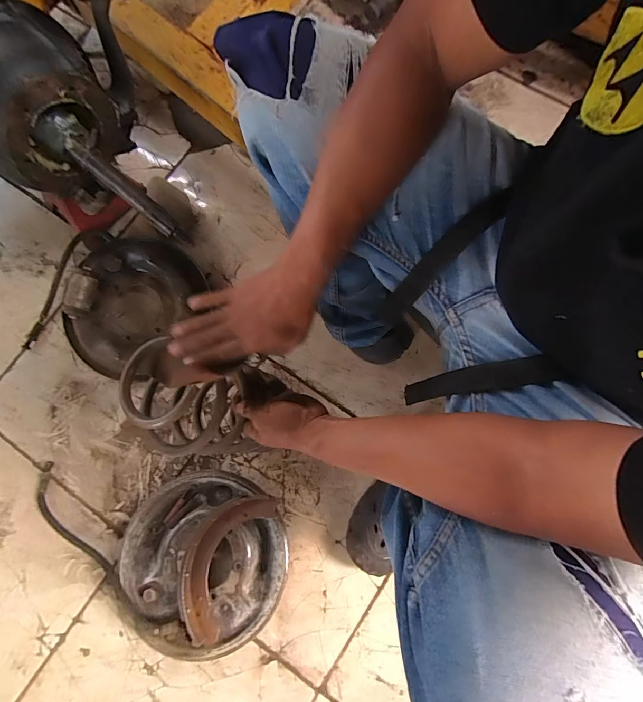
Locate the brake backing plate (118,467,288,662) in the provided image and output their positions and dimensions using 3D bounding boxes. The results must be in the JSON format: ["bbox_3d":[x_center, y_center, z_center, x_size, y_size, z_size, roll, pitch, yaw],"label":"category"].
[{"bbox_3d":[-0.195,0.344,0.612,0.251,0.075,0.273,0,79,0],"label":"brake backing plate"}]

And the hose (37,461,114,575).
[{"bbox_3d":[-0.456,0.311,0.648,0.061,0.012,0.230,-38,81,-7],"label":"hose"}]

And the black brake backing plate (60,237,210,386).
[{"bbox_3d":[-0.351,-0.091,0.684,0.254,0.087,0.277,-9,79,-2],"label":"black brake backing plate"}]

